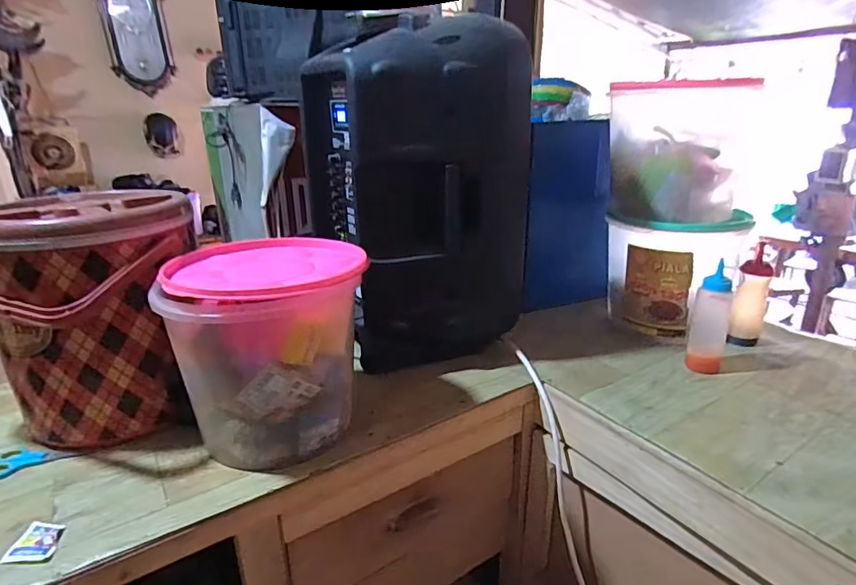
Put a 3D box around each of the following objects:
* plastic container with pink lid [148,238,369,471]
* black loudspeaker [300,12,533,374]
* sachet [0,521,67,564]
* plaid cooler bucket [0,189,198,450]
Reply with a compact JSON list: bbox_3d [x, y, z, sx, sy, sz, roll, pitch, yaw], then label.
[{"bbox_3d":[-0.208,0.062,0.702,0.232,0.236,0.250,-6,22,-8],"label":"plastic container with pink lid"},{"bbox_3d":[-0.020,-0.169,0.868,0.288,0.506,0.261,-13,24,-24],"label":"black loudspeaker"},{"bbox_3d":[-0.420,0.268,0.533,0.046,0.009,0.047,-5,22,-5],"label":"sachet"},{"bbox_3d":[-0.489,0.032,0.715,0.280,0.299,0.228,-4,22,-3],"label":"plaid cooler bucket"}]

